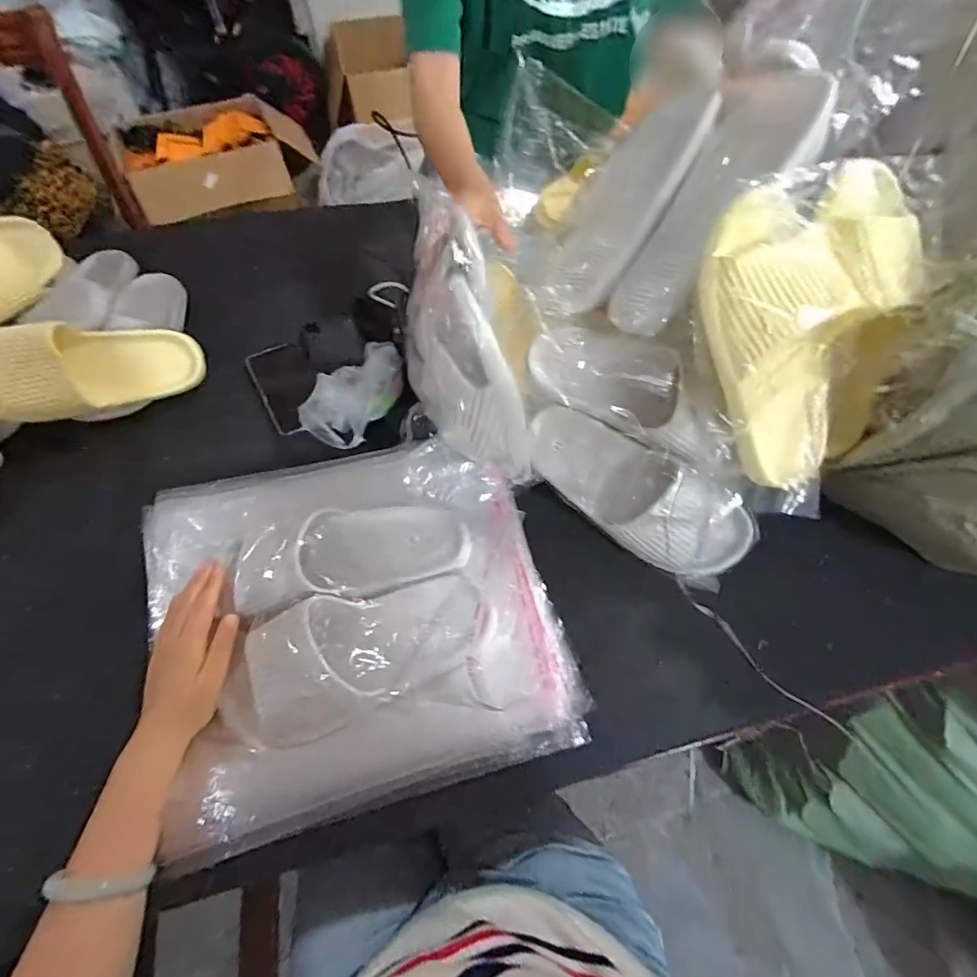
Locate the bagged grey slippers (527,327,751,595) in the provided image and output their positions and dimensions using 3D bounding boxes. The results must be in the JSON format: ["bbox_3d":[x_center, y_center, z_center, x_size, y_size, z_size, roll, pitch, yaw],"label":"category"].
[{"bbox_3d":[0.150,-0.032,0.488,0.265,0.148,0.108,34,64,18],"label":"bagged grey slippers"}]

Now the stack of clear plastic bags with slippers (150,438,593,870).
[{"bbox_3d":[-0.131,0.108,0.477,0.374,0.080,0.340,-13,60,-9],"label":"stack of clear plastic bags with slippers"}]

